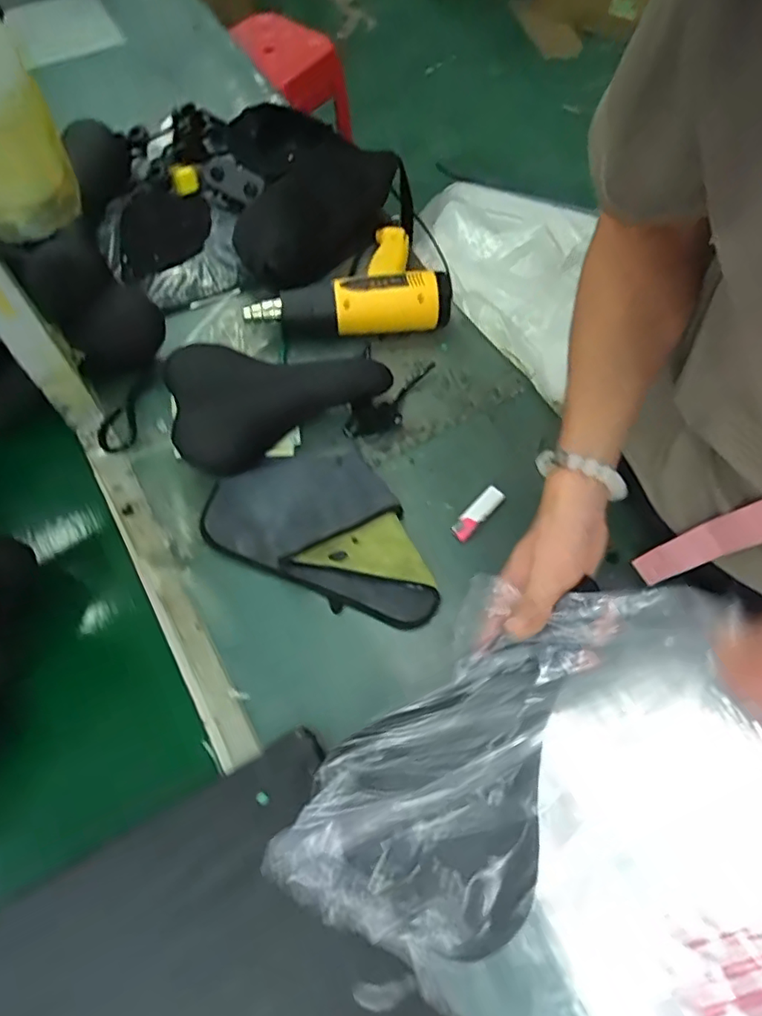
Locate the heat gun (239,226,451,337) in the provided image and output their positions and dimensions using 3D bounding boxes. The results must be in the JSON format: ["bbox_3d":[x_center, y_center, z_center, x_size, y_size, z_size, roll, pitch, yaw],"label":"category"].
[{"bbox_3d":[-0.051,-0.320,0.802,0.264,0.071,0.186,-5,65,-4],"label":"heat gun"}]

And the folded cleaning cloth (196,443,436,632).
[{"bbox_3d":[-0.051,0.012,0.668,0.270,0.026,0.174,24,66,10],"label":"folded cleaning cloth"}]

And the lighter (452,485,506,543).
[{"bbox_3d":[0.113,0.006,0.686,0.024,0.013,0.082,40,69,16],"label":"lighter"}]

